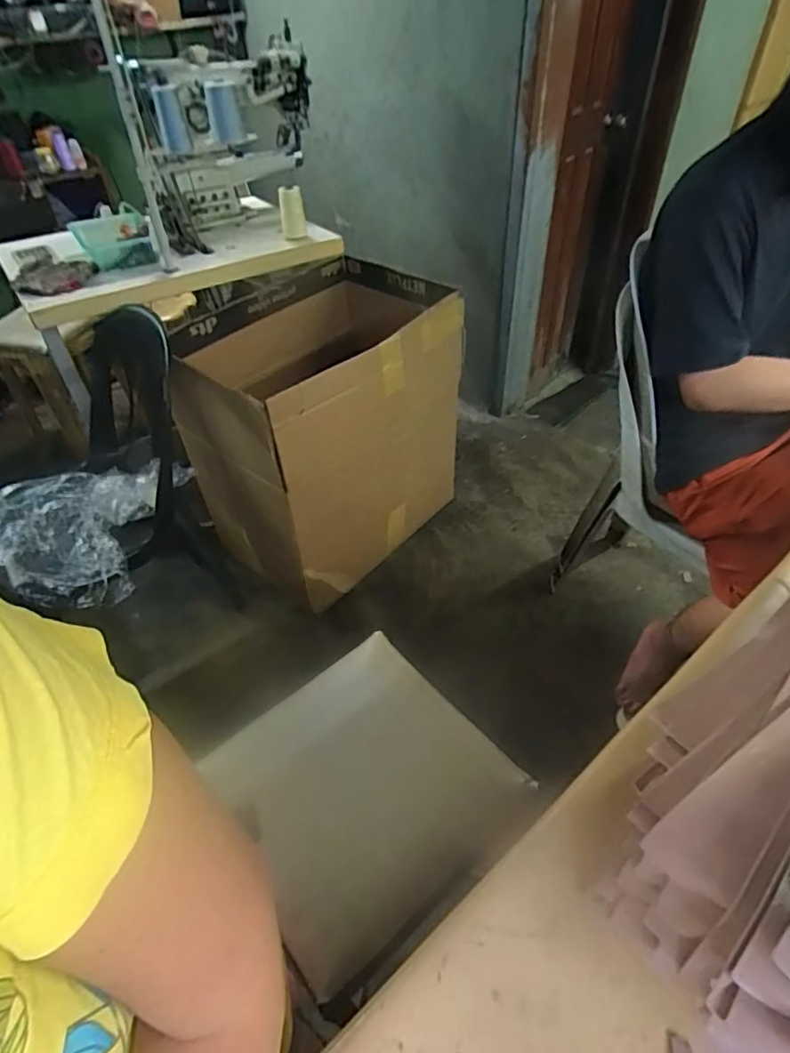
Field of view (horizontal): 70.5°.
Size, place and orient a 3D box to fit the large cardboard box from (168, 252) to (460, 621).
[{"bbox_3d":[-0.196,-0.271,1.541,0.528,0.638,0.675,32,54,31],"label":"large cardboard box"}]

